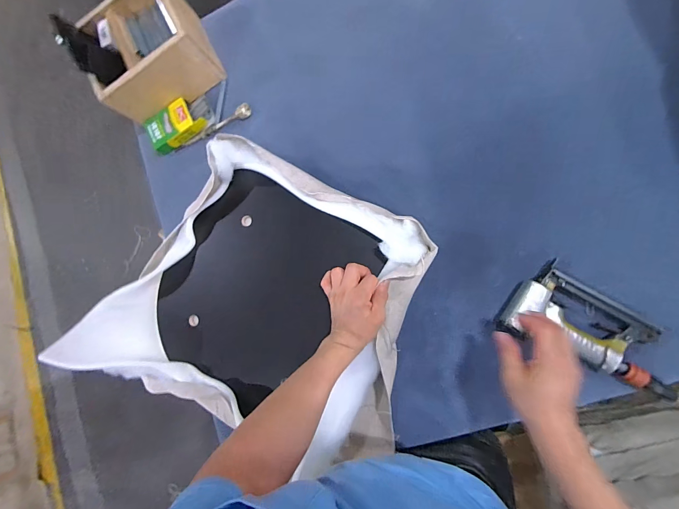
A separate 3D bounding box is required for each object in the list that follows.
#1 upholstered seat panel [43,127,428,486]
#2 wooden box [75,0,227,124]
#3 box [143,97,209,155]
[{"bbox_3d":[-0.152,0.075,0.588,0.560,0.118,0.483,20,91,10],"label":"upholstered seat panel"},{"bbox_3d":[-0.399,-0.430,0.697,0.234,0.128,0.203,-23,81,11],"label":"wooden box"},{"bbox_3d":[-0.366,-0.290,0.724,0.127,0.034,0.078,-28,80,10],"label":"box"}]

